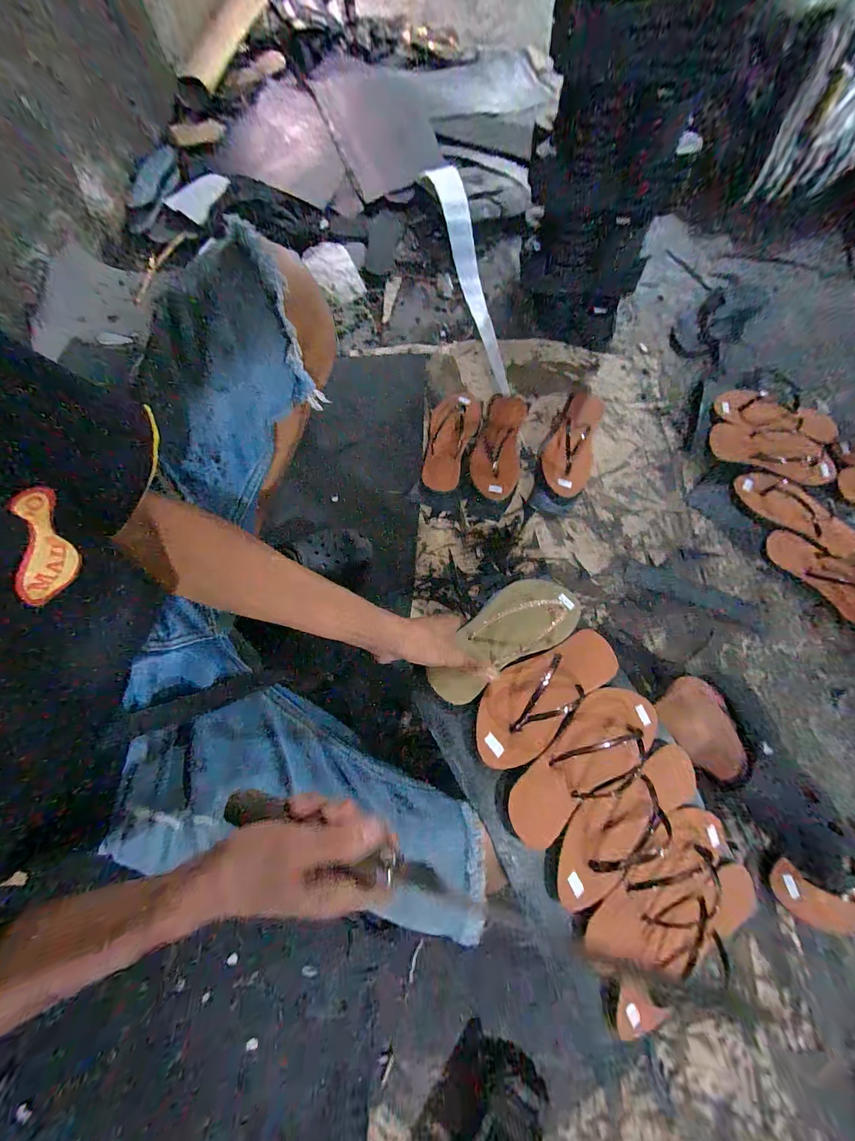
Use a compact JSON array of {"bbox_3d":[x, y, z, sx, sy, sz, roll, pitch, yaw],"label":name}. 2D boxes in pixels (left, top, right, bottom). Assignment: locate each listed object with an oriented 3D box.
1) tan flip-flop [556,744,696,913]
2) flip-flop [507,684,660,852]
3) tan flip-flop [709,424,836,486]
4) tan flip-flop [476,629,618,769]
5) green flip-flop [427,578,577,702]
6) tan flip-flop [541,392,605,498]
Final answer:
[{"bbox_3d":[0.242,0.282,0.437,0.240,0.050,0.088,-22,71,-25],"label":"tan flip-flop"},{"bbox_3d":[0.191,0.218,0.443,0.238,0.051,0.092,-27,77,-21],"label":"flip-flop"},{"bbox_3d":[0.648,-0.217,0.697,0.212,0.045,0.081,26,75,11],"label":"tan flip-flop"},{"bbox_3d":[0.157,0.143,0.460,0.235,0.043,0.092,-26,71,-28],"label":"tan flip-flop"},{"bbox_3d":[0.106,0.073,0.470,0.249,0.047,0.095,-30,72,-25],"label":"green flip-flop"},{"bbox_3d":[0.283,-0.257,0.723,0.089,0.023,0.242,17,73,8],"label":"tan flip-flop"}]

